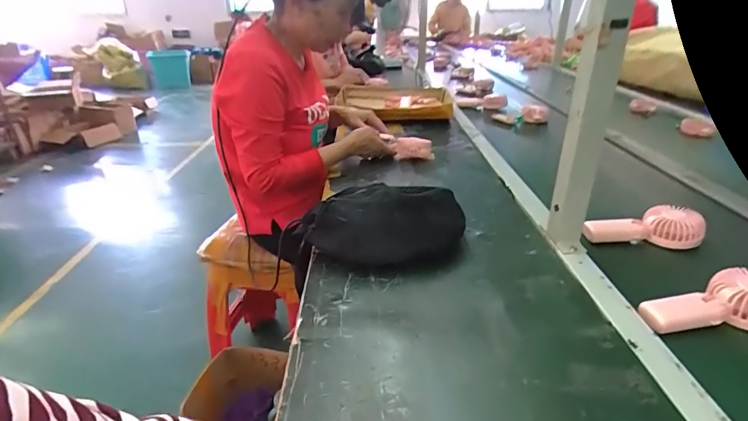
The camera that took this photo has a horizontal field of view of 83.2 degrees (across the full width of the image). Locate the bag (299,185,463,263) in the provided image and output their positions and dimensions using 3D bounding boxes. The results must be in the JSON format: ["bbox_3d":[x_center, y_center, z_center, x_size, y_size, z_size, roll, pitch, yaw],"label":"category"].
[{"bbox_3d":[0.021,0.024,0.663,0.250,0.104,0.097,-10,28,-15],"label":"bag"}]

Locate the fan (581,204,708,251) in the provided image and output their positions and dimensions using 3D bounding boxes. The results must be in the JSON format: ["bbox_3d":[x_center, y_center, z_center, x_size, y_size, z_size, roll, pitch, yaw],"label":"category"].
[{"bbox_3d":[0.450,0.026,0.705,0.181,0.045,0.075,-5,27,-6],"label":"fan"}]

